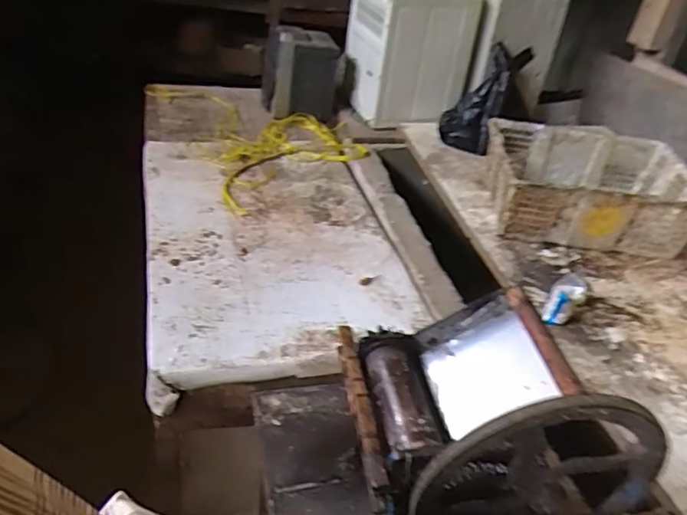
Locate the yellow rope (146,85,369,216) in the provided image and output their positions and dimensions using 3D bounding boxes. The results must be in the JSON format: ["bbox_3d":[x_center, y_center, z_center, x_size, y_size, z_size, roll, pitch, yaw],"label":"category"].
[{"bbox_3d":[-0.246,-0.385,1.768,0.495,0.040,0.802,-14,40,-26],"label":"yellow rope"}]

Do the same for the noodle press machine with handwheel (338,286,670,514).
[{"bbox_3d":[0.155,0.166,0.646,0.284,0.224,0.266,-2,37,-13],"label":"noodle press machine with handwheel"}]

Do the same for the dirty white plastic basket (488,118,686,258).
[{"bbox_3d":[0.609,-0.170,1.452,0.488,0.174,0.339,7,35,1],"label":"dirty white plastic basket"}]

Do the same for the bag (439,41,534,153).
[{"bbox_3d":[0.418,-0.483,1.717,0.178,0.337,0.111,36,6,36],"label":"bag"}]

